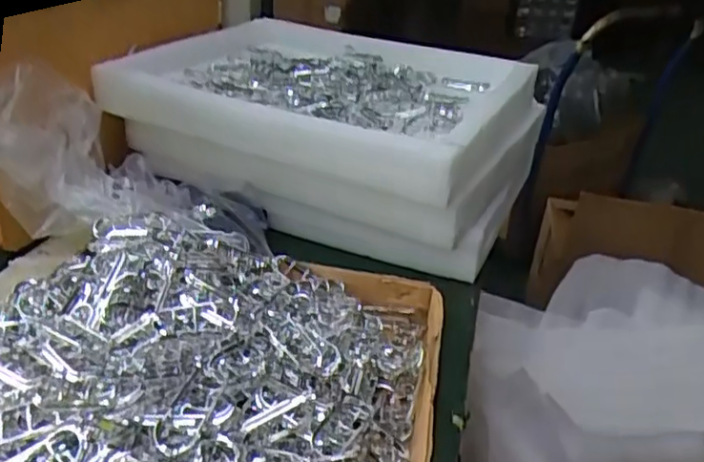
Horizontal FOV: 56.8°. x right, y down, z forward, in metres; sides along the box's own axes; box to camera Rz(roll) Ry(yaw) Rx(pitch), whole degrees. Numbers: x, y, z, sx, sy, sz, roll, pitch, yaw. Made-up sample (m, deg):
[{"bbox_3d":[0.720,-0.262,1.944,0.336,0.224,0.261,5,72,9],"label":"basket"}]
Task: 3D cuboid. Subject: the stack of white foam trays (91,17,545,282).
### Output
[{"bbox_3d":[-0.012,-0.103,0.680,0.369,0.132,0.302,16,30,18],"label":"stack of white foam trays"}]

